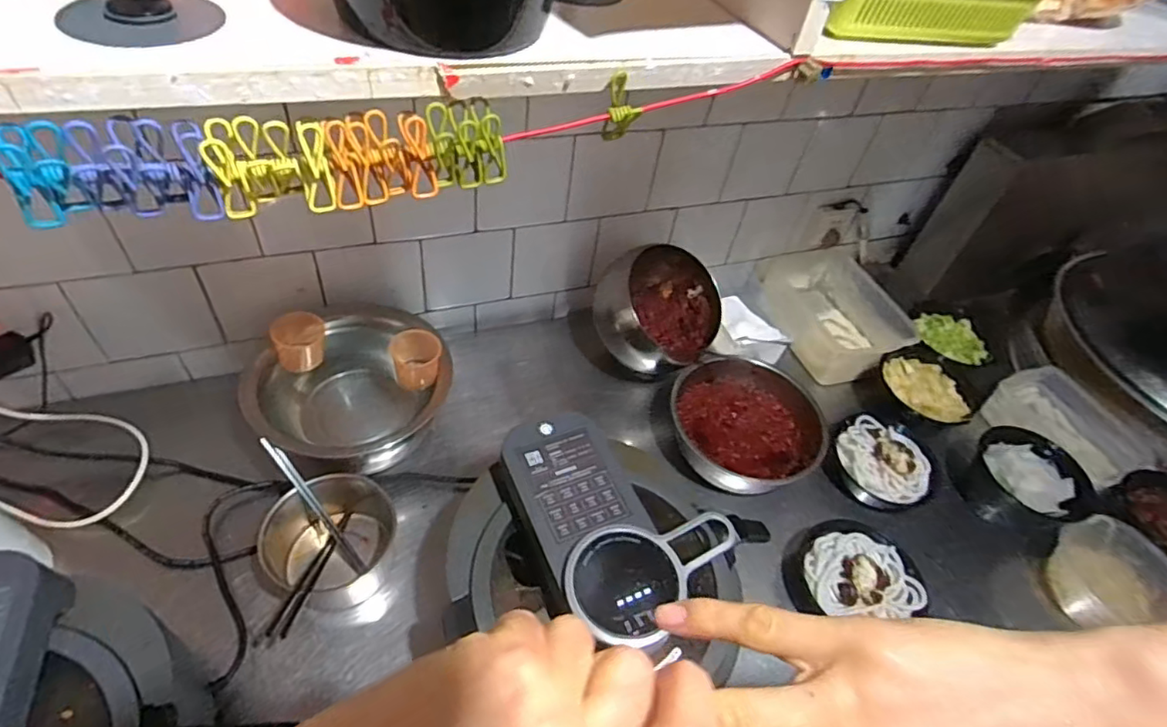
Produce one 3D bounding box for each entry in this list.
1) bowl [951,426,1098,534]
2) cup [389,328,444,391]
[{"bbox_3d":[0.708,0.191,0.965,0.168,0.069,0.168,-15,57,-16],"label":"bowl"},{"bbox_3d":[-0.237,-0.005,0.845,0.068,0.060,0.059,-8,55,-11],"label":"cup"}]

